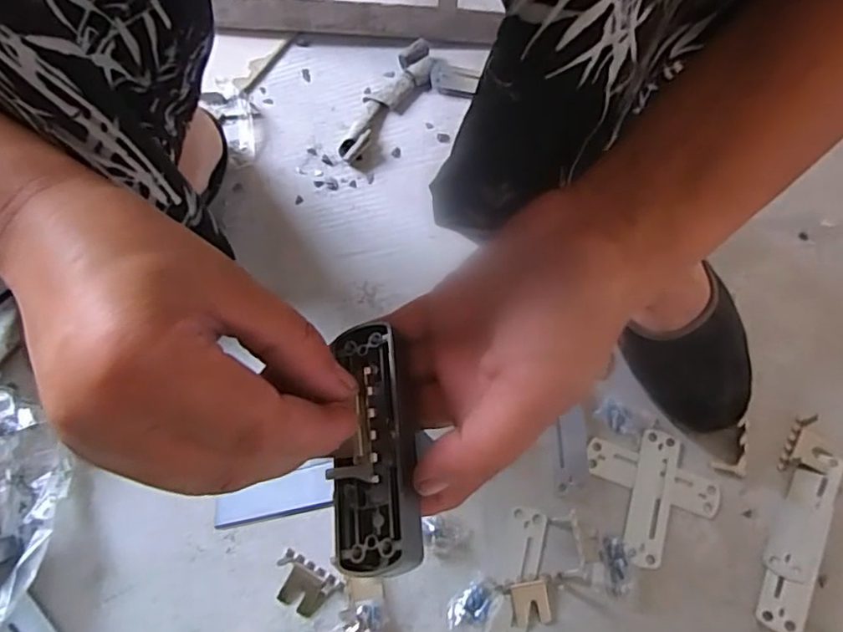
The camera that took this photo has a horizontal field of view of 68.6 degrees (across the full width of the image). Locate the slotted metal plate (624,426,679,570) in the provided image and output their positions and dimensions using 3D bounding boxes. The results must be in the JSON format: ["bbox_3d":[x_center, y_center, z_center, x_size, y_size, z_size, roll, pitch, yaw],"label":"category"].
[{"bbox_3d":[0.164,0.128,0.440,0.029,0.004,0.093,17,67,8],"label":"slotted metal plate"}]

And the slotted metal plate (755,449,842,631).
[{"bbox_3d":[0.260,0.151,0.425,0.031,0.008,0.127,24,68,11],"label":"slotted metal plate"}]

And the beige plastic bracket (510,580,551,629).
[{"bbox_3d":[0.072,0.190,0.409,0.025,0.004,0.027,-2,66,-1],"label":"beige plastic bracket"}]

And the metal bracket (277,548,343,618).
[{"bbox_3d":[-0.080,0.181,0.414,0.044,0.008,0.030,29,69,12],"label":"metal bracket"}]

